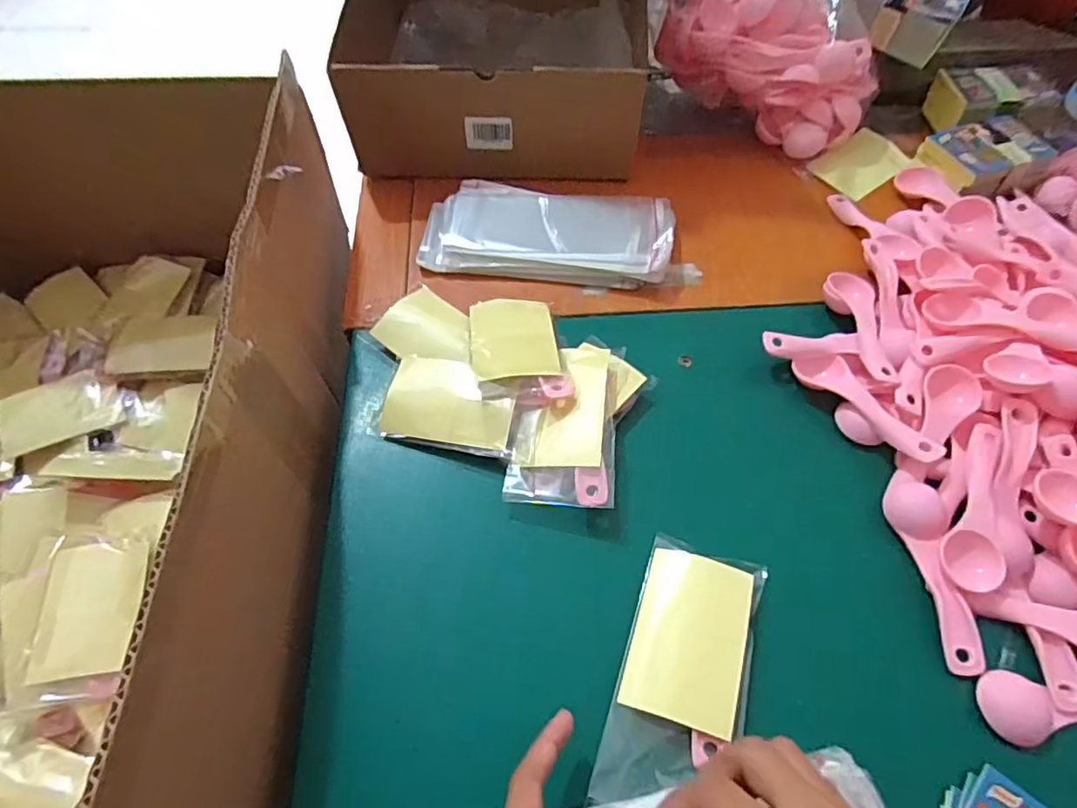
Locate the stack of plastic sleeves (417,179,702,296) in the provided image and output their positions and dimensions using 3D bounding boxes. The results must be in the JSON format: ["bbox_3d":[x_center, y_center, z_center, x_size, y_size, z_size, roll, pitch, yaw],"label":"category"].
[{"bbox_3d":[0.017,-0.142,0.513,0.225,0.028,0.093,9,60,5],"label":"stack of plastic sleeves"}]

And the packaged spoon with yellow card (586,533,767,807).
[{"bbox_3d":[0.080,0.147,0.332,0.064,0.015,0.141,17,61,10],"label":"packaged spoon with yellow card"}]

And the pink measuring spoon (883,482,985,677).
[{"bbox_3d":[0.239,0.100,0.364,0.030,0.013,0.113,2,59,0],"label":"pink measuring spoon"}]

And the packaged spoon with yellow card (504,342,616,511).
[{"bbox_3d":[0.019,0.011,0.409,0.067,0.022,0.115,6,59,3],"label":"packaged spoon with yellow card"}]

